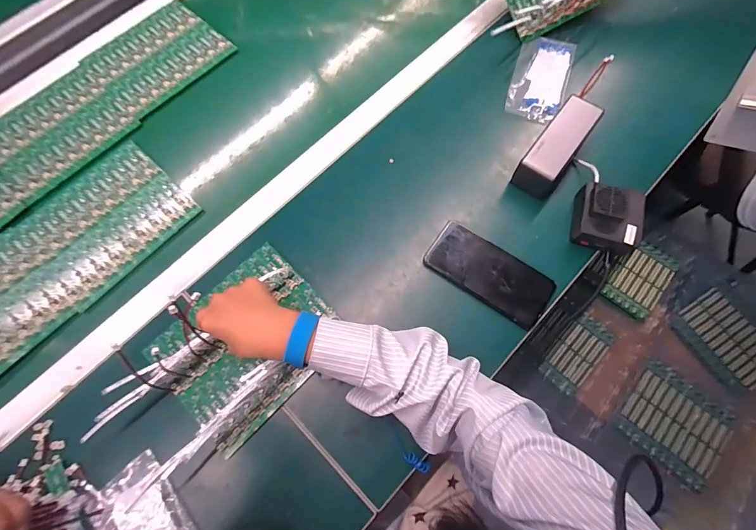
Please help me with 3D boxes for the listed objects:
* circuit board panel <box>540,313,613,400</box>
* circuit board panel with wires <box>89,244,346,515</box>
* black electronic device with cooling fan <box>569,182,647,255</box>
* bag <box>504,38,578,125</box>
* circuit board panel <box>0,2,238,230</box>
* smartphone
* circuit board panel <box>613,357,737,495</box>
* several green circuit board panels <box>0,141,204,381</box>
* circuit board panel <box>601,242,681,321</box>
[{"bbox_3d":[0.425,0.189,0.783,0.088,0.015,0.166,39,77,14],"label":"circuit board panel"},{"bbox_3d":[-0.181,0.096,0.418,0.183,0.061,0.247,43,78,15],"label":"circuit board panel with wires"},{"bbox_3d":[0.291,-0.059,0.464,0.073,0.043,0.075,17,73,8],"label":"black electronic device with cooling fan"},{"bbox_3d":[0.250,-0.288,0.565,0.081,0.004,0.162,18,73,9],"label":"bag"},{"bbox_3d":[-0.499,-0.211,0.569,0.177,0.023,0.584,40,77,14],"label":"circuit board panel"},{"bbox_3d":[0.141,0.010,0.465,0.155,0.011,0.070,34,84,7],"label":"smartphone"},{"bbox_3d":[0.600,0.320,0.737,0.193,0.016,0.174,38,77,14],"label":"circuit board panel"},{"bbox_3d":[-0.448,0.007,0.494,0.179,0.026,0.396,42,78,15],"label":"several green circuit board panels"},{"bbox_3d":[0.591,0.029,0.823,0.104,0.010,0.178,38,77,14],"label":"circuit board panel"}]

